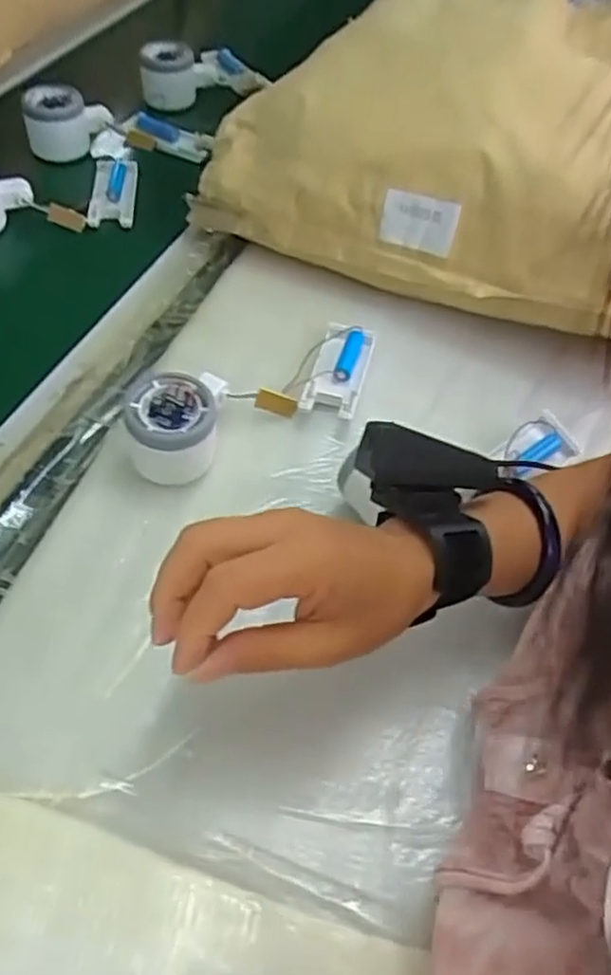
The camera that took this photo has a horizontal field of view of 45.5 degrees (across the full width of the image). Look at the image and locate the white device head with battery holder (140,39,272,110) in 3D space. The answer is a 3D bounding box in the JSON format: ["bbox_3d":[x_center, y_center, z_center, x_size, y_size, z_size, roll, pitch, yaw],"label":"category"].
[{"bbox_3d":[-0.117,-0.484,0.831,0.070,0.055,0.147,32,56,18],"label":"white device head with battery holder"}]

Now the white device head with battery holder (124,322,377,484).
[{"bbox_3d":[-0.022,-0.066,0.515,0.218,0.051,0.083,-35,62,-27],"label":"white device head with battery holder"}]

